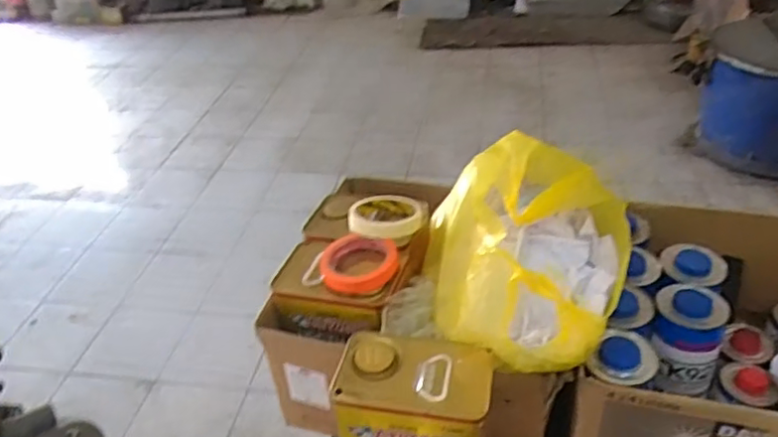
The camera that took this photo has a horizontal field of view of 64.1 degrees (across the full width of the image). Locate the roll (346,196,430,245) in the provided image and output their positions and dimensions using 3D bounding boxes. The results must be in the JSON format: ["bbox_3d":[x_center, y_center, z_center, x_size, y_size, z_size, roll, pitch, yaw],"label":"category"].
[{"bbox_3d":[-0.003,0.000,0.870,0.097,0.032,0.097,-4,37,3],"label":"roll"}]

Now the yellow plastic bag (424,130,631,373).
[{"bbox_3d":[0.169,0.022,0.755,0.212,0.150,0.296,8,39,19],"label":"yellow plastic bag"}]

